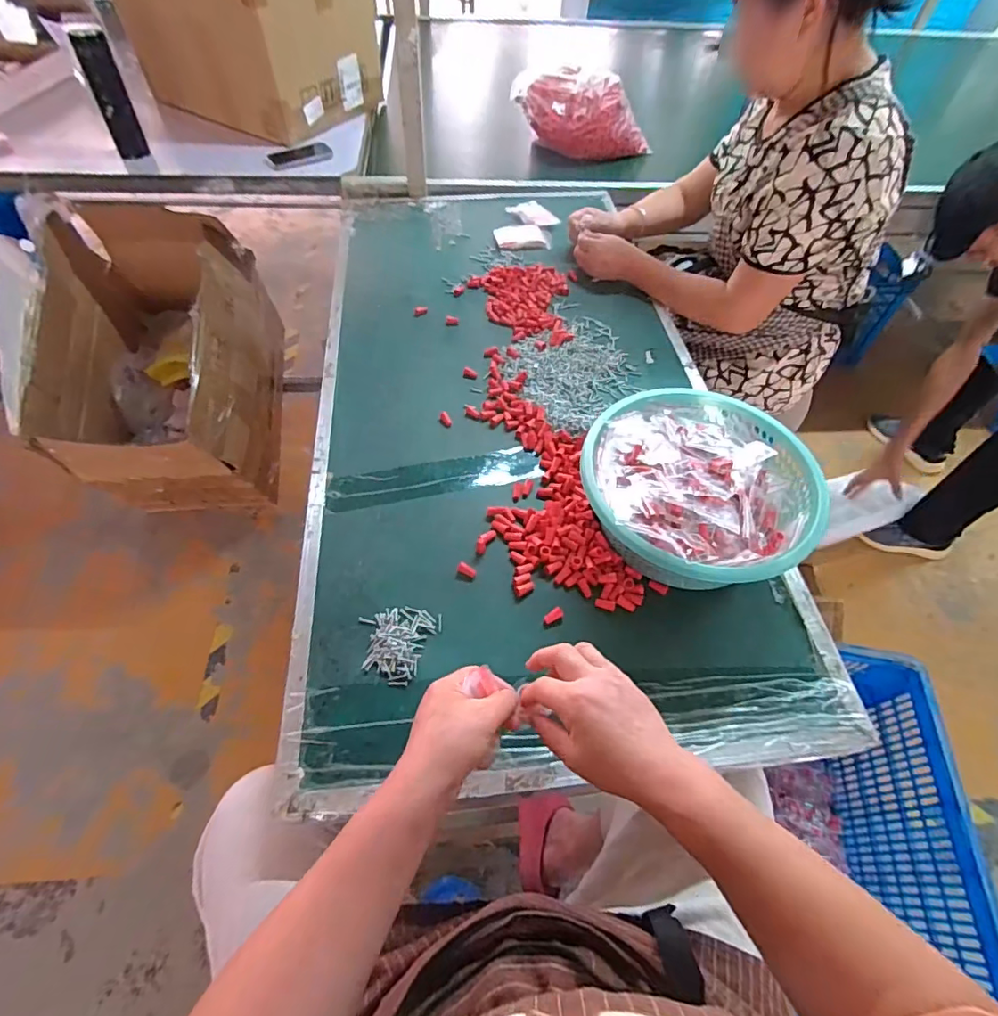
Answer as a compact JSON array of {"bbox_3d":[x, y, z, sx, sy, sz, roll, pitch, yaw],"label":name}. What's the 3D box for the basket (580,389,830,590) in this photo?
[{"bbox_3d":[0.227,-0.020,0.642,0.257,0.104,0.270,1,55,-2],"label":"basket"}]

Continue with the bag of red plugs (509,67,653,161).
[{"bbox_3d":[0.201,-0.947,1.270,0.326,0.169,0.143,15,55,8],"label":"bag of red plugs"}]

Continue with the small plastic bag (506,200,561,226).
[{"bbox_3d":[0.072,-0.627,1.118,0.067,0.008,0.117,-23,59,-18],"label":"small plastic bag"}]

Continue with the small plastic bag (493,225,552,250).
[{"bbox_3d":[0.049,-0.561,1.079,0.113,0.009,0.079,-1,55,-4],"label":"small plastic bag"}]

